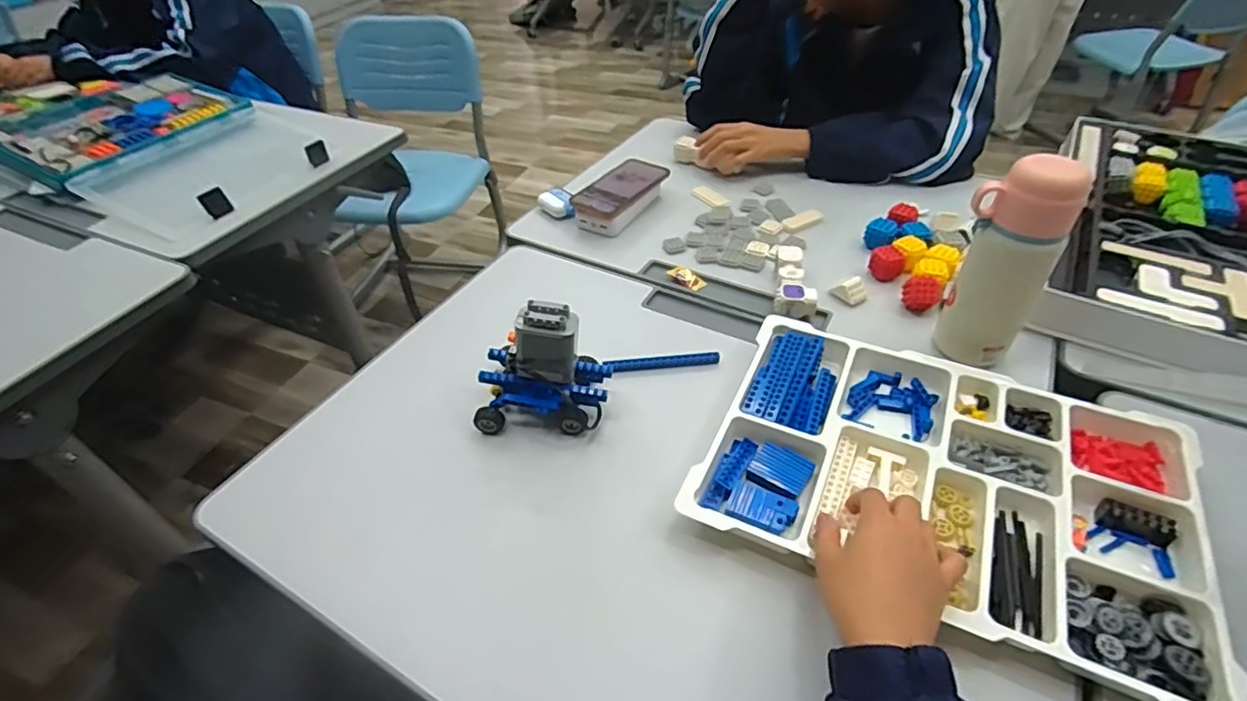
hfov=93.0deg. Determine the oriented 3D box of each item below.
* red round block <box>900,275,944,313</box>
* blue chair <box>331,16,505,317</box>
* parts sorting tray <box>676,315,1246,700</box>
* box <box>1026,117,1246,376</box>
[{"bbox_3d":[0.347,-0.067,0.688,0.040,0.035,0.031,23,49,24],"label":"red round block"},{"bbox_3d":[-0.591,-0.469,1.571,0.423,0.655,0.458,6,44,9],"label":"blue chair"},{"bbox_3d":[0.267,0.105,0.504,0.368,0.031,0.255,17,47,20],"label":"parts sorting tray"},{"bbox_3d":[0.695,-0.147,0.723,0.294,0.042,0.544,21,49,23],"label":"box"}]

